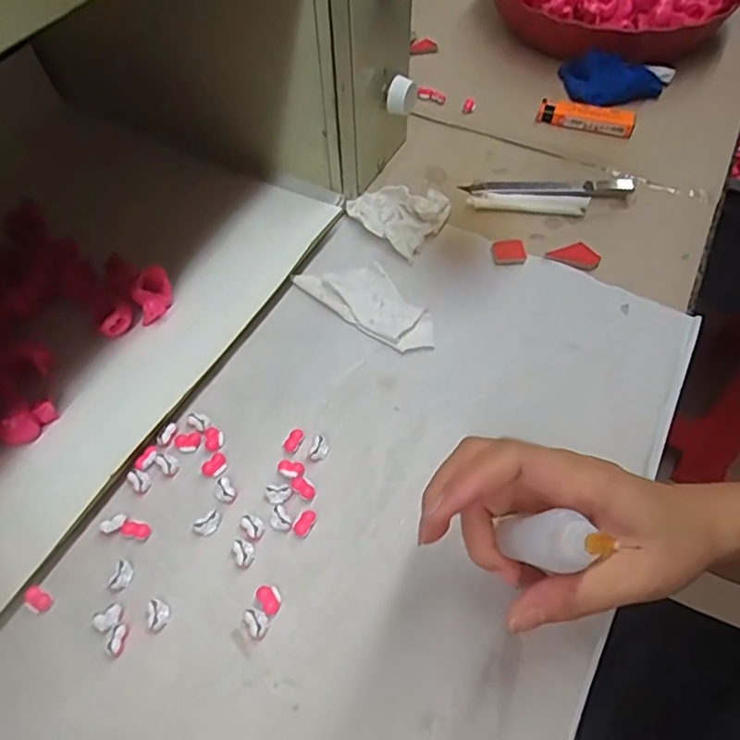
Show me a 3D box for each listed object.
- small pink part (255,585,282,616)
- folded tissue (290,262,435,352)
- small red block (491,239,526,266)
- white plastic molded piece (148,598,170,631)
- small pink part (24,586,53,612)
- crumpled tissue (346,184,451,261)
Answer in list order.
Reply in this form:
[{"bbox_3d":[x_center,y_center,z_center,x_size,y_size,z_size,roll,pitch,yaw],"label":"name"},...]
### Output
[{"bbox_3d":[-0.050,0.114,0.293,0.011,0.004,0.015,-32,61,-18],"label":"small pink part"},{"bbox_3d":[0.001,-0.048,0.398,0.103,0.005,0.044,35,64,22],"label":"folded tissue"},{"bbox_3d":[0.100,-0.084,0.423,0.022,0.007,0.020,-7,56,-3],"label":"small red block"},{"bbox_3d":[-0.104,0.120,0.289,0.009,0.004,0.015,-4,56,-5],"label":"white plastic molded piece"},{"bbox_3d":[-0.166,0.115,0.294,0.014,0.004,0.008,27,59,15],"label":"small pink part"},{"bbox_3d":[0.019,-0.120,0.442,0.071,0.012,0.059,31,62,20],"label":"crumpled tissue"}]

